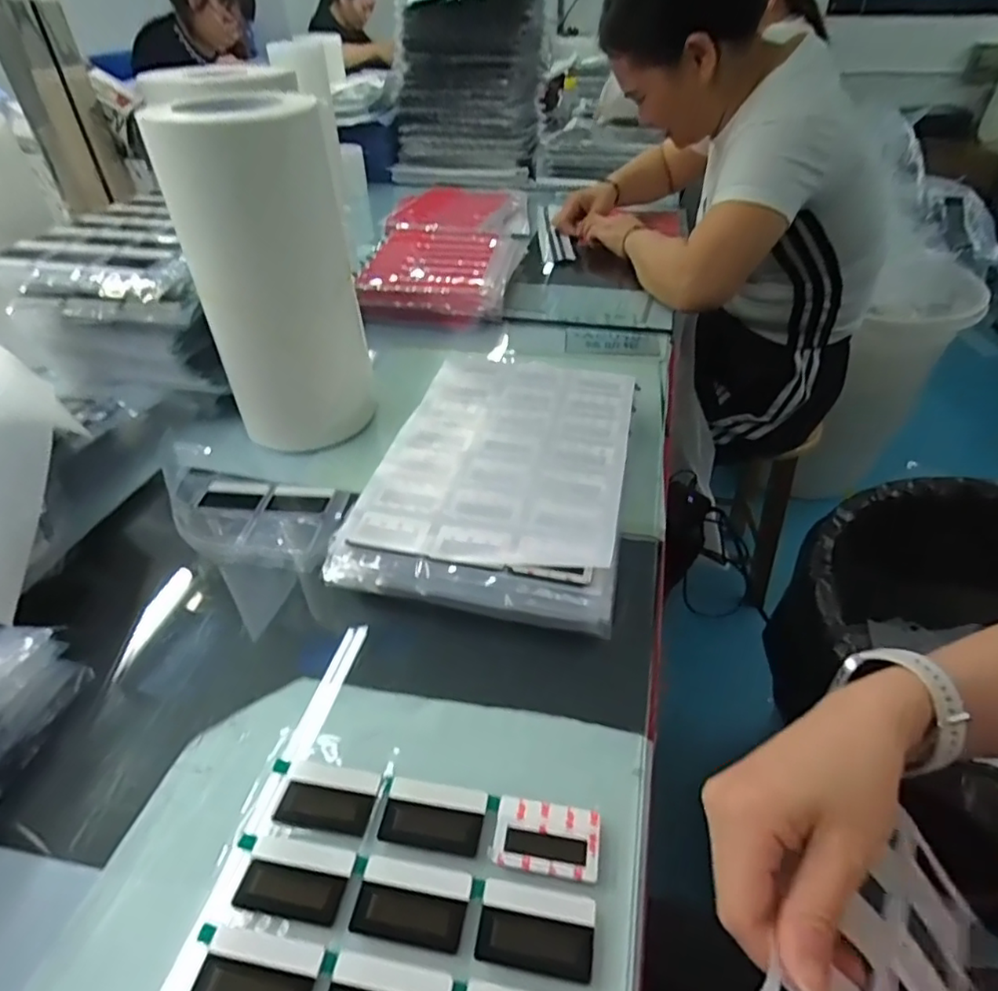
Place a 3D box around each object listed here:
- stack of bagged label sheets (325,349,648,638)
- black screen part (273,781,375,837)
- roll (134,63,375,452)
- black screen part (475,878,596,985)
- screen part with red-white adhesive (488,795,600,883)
[{"bbox_3d":[0.008,-0.025,0.523,0.201,0.057,0.305,8,41,10],"label":"stack of bagged label sheets"},{"bbox_3d":[-0.096,0.171,0.331,0.051,0.004,0.022,6,41,8],"label":"black screen part"},{"bbox_3d":[-0.194,-0.191,0.532,0.104,0.287,0.111,0,40,0],"label":"roll"},{"bbox_3d":[0.018,0.205,0.286,0.054,0.004,0.033,6,41,8],"label":"black screen part"},{"bbox_3d":[0.025,0.179,0.316,0.054,0.006,0.034,7,41,8],"label":"screen part with red-white adhesive"}]

